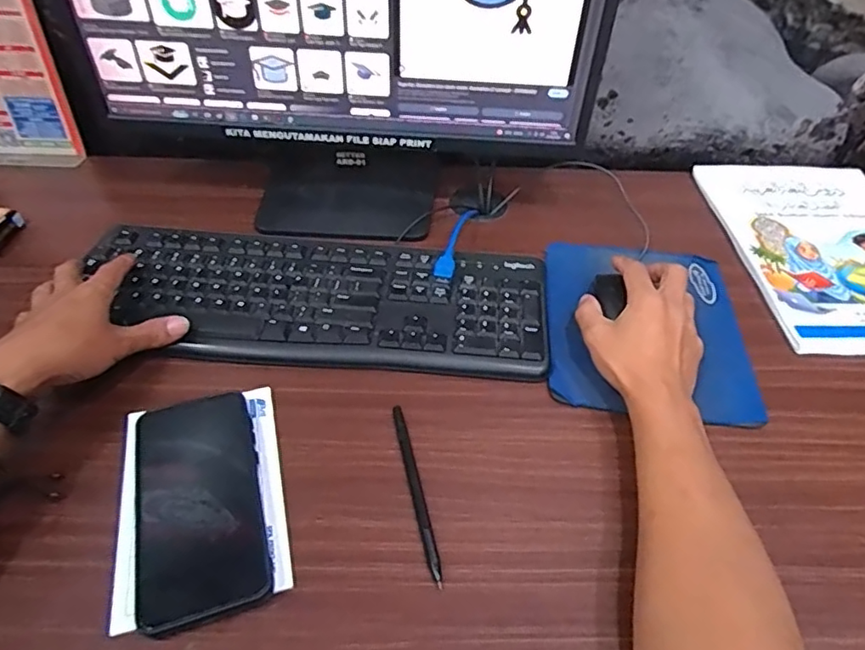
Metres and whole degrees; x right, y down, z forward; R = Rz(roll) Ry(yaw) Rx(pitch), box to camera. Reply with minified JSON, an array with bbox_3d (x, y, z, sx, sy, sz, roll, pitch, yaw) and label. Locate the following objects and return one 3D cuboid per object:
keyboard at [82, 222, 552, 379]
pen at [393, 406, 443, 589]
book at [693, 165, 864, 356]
[{"bbox_3d":[-0.110,-0.029,0.534,0.426,0.019,0.158,9,47,6],"label":"keyboard"},{"bbox_3d":[-0.012,0.115,0.410,0.007,0.004,0.138,-9,47,-10],"label":"pen"},{"bbox_3d":[0.427,-0.084,0.614,0.212,0.008,0.305,0,46,-2],"label":"book"}]

